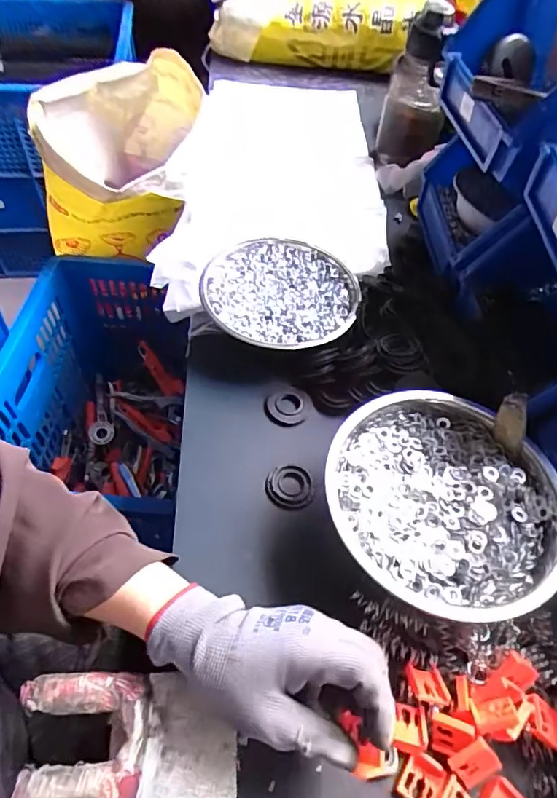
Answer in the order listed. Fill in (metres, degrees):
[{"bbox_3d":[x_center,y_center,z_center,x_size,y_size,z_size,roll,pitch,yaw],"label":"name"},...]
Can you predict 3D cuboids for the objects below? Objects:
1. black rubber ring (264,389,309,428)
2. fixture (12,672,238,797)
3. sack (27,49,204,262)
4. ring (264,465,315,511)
[{"bbox_3d":[0.008,0.009,0.512,0.045,0.006,0.042,2,53,-3],"label":"black rubber ring"},{"bbox_3d":[-0.095,0.220,0.326,0.130,0.035,0.073,-1,54,-5],"label":"fixture"},{"bbox_3d":[-0.253,-0.399,0.866,0.235,0.237,0.331,9,53,2],"label":"sack"},{"bbox_3d":[0.010,0.081,0.458,0.044,0.006,0.042,2,53,-3],"label":"ring"}]

